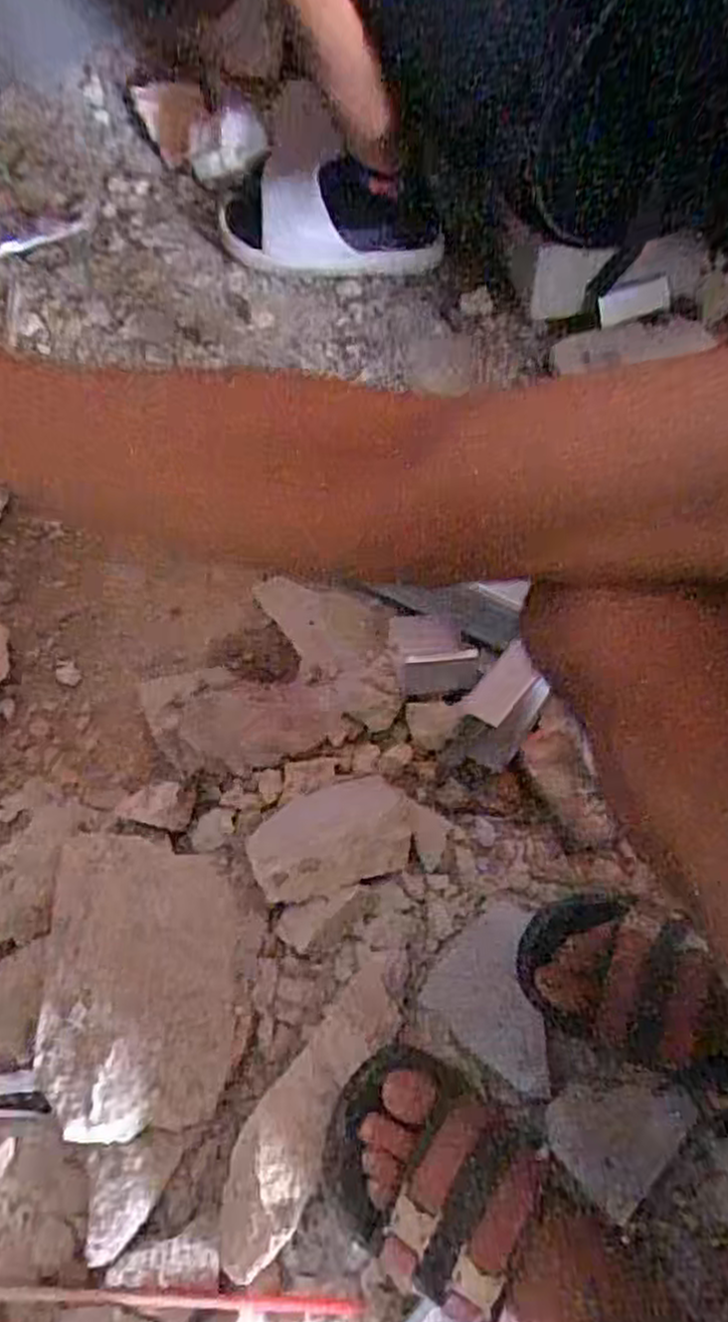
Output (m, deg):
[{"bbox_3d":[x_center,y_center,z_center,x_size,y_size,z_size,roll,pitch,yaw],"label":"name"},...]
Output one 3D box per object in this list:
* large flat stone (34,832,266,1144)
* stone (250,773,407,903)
[{"bbox_3d":[-0.149,0.222,0.542,0.139,0.054,0.189,-1,66,-3],"label":"large flat stone"},{"bbox_3d":[-0.027,0.132,0.590,0.124,0.031,0.083,-9,49,-17],"label":"stone"}]

